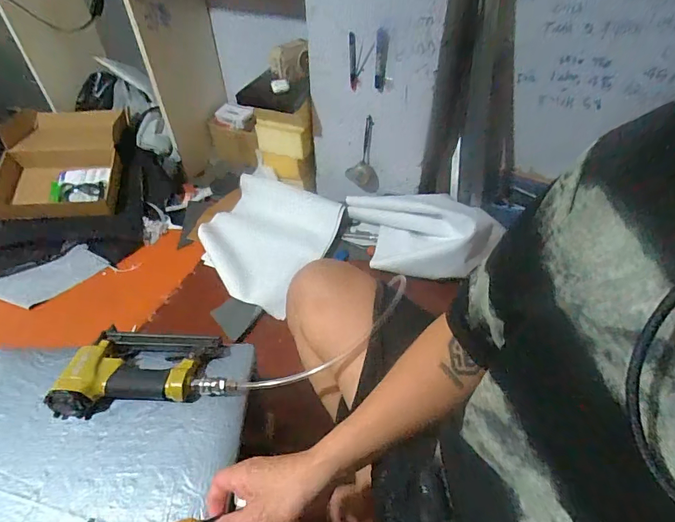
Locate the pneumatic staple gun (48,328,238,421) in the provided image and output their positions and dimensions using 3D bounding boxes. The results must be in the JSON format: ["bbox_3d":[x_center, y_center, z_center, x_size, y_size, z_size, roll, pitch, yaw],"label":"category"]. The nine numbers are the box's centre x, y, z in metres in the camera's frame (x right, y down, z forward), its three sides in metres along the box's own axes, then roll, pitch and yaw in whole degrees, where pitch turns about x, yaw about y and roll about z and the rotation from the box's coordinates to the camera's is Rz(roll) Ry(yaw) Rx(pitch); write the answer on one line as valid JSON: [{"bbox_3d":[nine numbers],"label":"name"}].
[{"bbox_3d":[-0.253,0.146,0.569,0.216,0.043,0.123,0,45,0],"label":"pneumatic staple gun"}]

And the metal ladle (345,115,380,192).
[{"bbox_3d":[0.076,-0.302,1.207,0.100,0.203,0.072,-2,45,-2],"label":"metal ladle"}]

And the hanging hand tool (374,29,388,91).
[{"bbox_3d":[0.111,-0.514,1.056,0.029,0.150,0.022,2,12,1],"label":"hanging hand tool"}]

